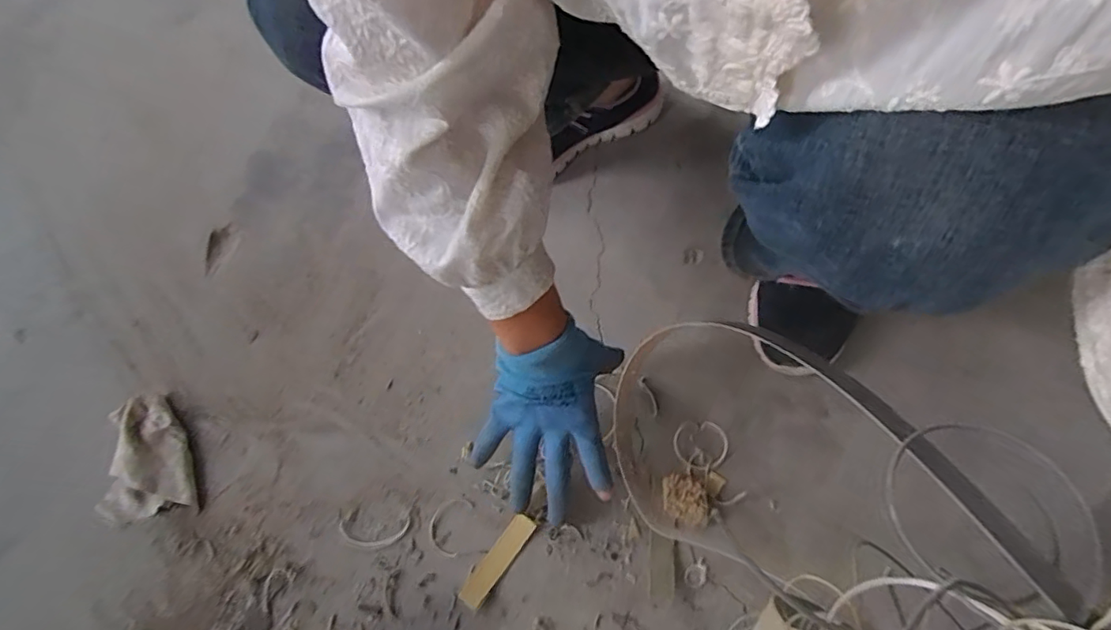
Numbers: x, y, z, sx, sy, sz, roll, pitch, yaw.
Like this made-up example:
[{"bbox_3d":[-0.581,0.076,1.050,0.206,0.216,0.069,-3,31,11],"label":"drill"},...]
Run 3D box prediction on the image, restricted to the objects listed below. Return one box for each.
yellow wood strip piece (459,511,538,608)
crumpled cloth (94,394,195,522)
[{"bbox_3d":[-0.053,0.223,0.525,0.023,0.005,0.088,33,70,18],"label":"yellow wood strip piece"},{"bbox_3d":[-0.415,0.140,0.587,0.087,0.020,0.121,-13,63,-3],"label":"crumpled cloth"}]

